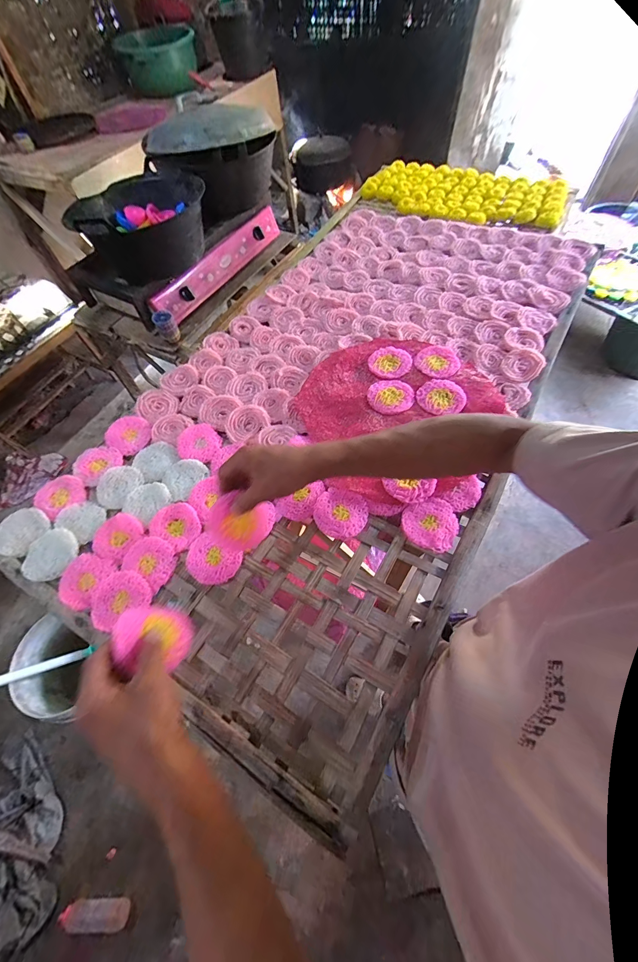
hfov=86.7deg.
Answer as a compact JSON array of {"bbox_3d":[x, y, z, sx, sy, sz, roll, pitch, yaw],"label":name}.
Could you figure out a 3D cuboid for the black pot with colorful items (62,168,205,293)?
[{"bbox_3d":[-0.518,-0.762,1.014,0.334,0.179,0.266,-30,64,-13],"label":"black pot with colorful items"}]

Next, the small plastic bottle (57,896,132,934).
[{"bbox_3d":[-0.662,1.267,0.985,0.189,0.062,0.053,-3,61,2],"label":"small plastic bottle"}]

